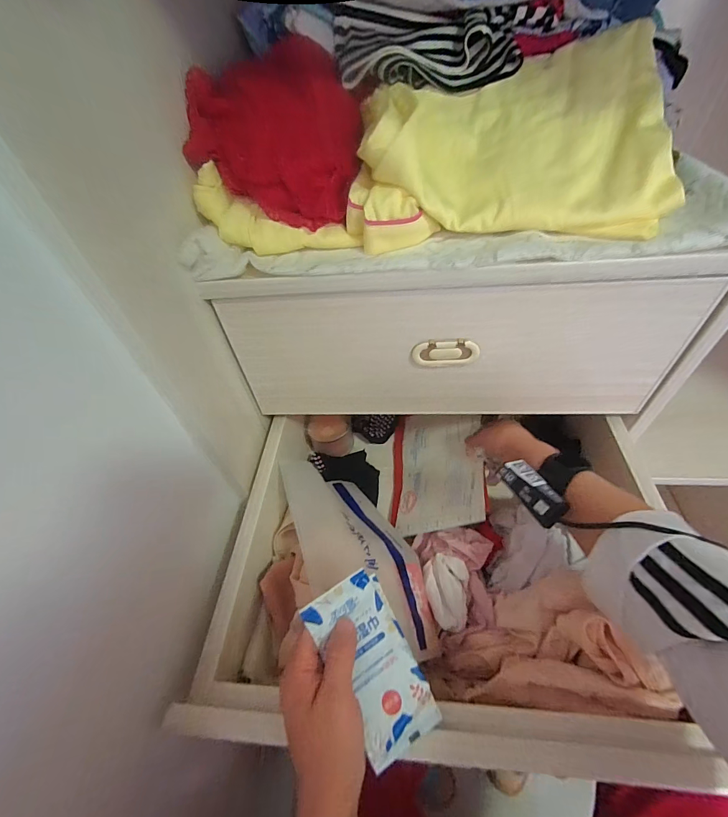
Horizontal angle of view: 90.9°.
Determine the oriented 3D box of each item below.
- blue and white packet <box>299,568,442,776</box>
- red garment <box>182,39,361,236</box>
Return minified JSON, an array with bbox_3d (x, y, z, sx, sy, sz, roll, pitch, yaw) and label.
[{"bbox_3d":[0.007,0.201,0.285,0.064,0.019,0.123,-25,73,-15],"label":"blue and white packet"},{"bbox_3d":[-0.082,-0.271,0.359,0.155,0.108,0.142,4,50,10],"label":"red garment"}]

